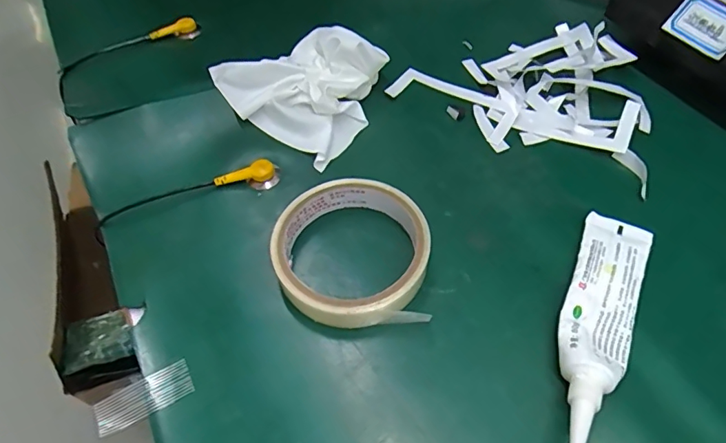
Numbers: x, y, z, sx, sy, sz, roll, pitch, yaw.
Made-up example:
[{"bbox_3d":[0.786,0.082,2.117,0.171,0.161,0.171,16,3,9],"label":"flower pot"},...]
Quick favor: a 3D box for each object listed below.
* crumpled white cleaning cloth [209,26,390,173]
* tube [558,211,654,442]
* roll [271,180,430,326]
[{"bbox_3d":[-0.050,-0.113,0.373,0.133,0.042,0.100,33,63,23],"label":"crumpled white cleaning cloth"},{"bbox_3d":[0.126,0.054,0.260,0.036,0.021,0.151,21,59,17],"label":"tube"},{"bbox_3d":[-0.006,0.017,0.292,0.088,0.025,0.092,-2,55,3],"label":"roll"}]

